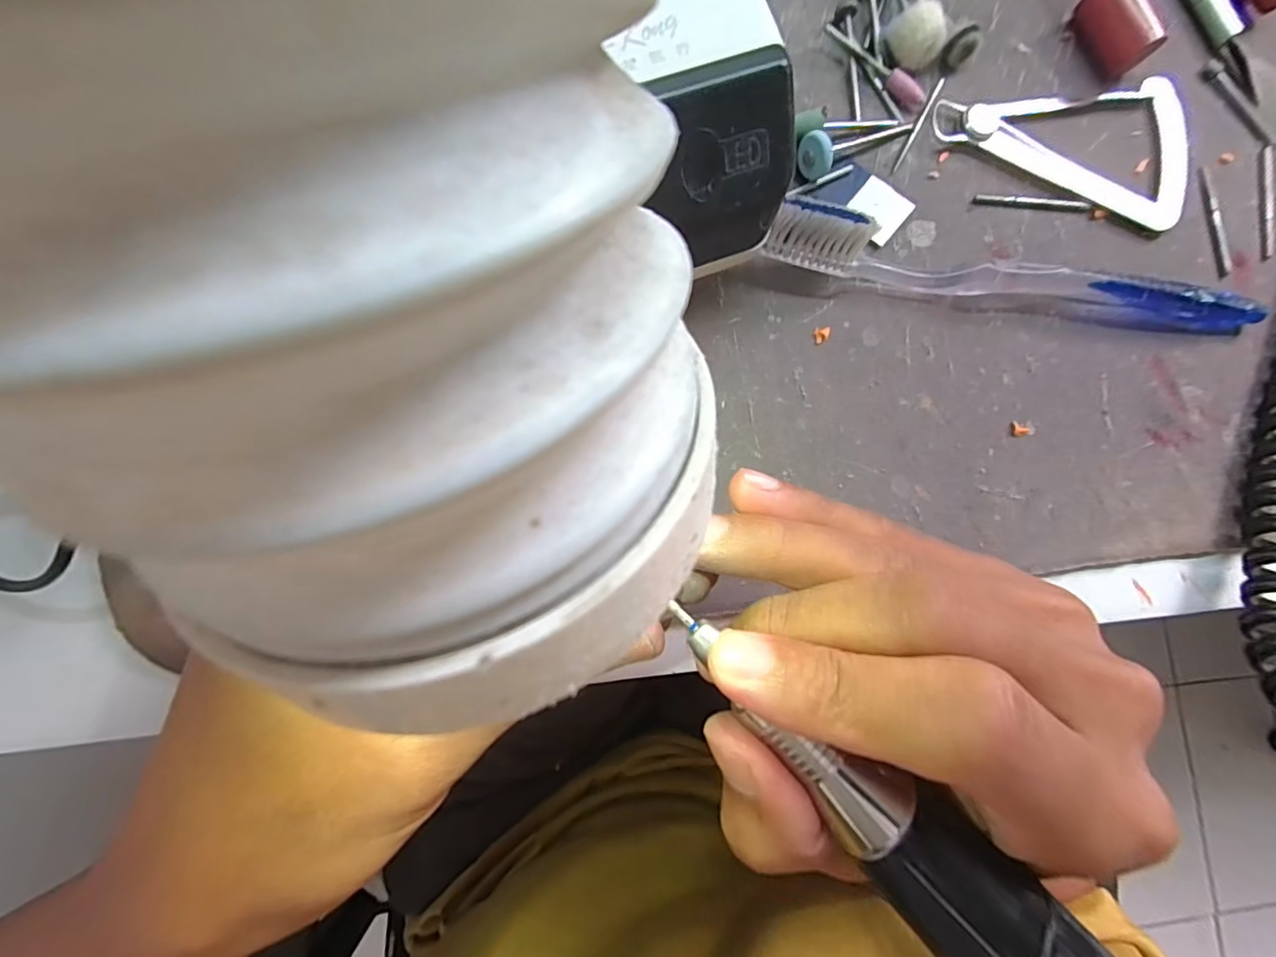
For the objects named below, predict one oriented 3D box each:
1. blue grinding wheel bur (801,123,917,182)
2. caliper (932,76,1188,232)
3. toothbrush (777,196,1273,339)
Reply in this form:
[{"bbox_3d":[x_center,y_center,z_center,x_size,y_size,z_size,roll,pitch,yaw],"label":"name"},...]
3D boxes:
[{"bbox_3d":[0.077,-0.118,0.193,0.046,0.013,0.013,-26,88,-18],"label":"blue grinding wheel bur"},{"bbox_3d":[0.160,-0.133,0.202,0.097,0.006,0.059,19,85,-3],"label":"caliper"},{"bbox_3d":[0.132,-0.068,0.185,0.180,0.025,0.013,7,85,-4],"label":"toothbrush"}]

